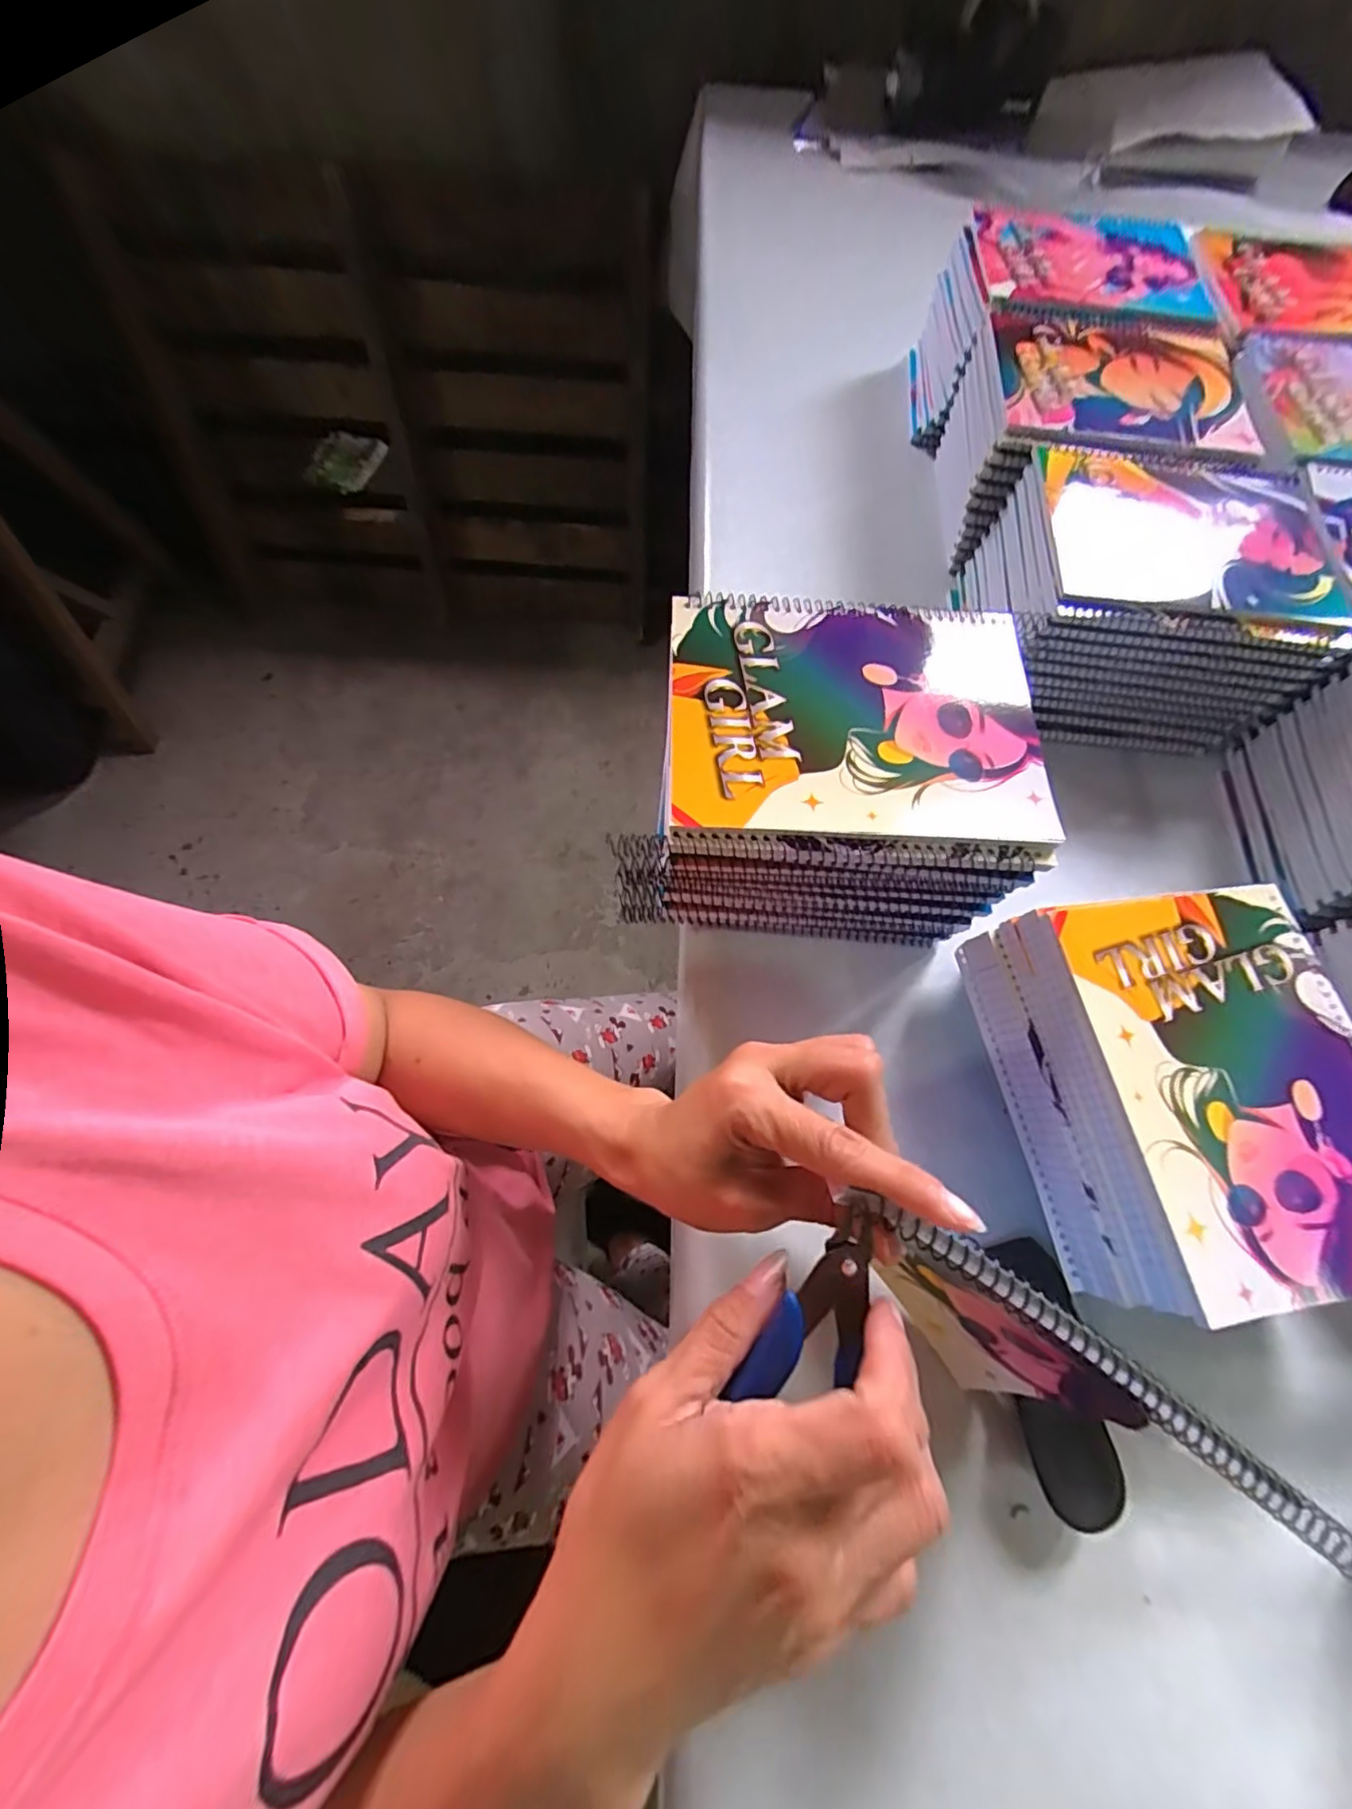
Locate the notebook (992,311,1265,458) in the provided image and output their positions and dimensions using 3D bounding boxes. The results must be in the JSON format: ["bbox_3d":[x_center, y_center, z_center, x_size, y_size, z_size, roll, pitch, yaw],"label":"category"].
[{"bbox_3d":[0.354,-0.421,0.480,0.197,0.009,0.161,7,68,0],"label":"notebook"}]

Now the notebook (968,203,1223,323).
[{"bbox_3d":[0.370,-0.570,0.541,0.210,0.012,0.160,0,68,-2],"label":"notebook"}]

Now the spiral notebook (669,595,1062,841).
[{"bbox_3d":[0.095,-0.103,0.324,0.195,0.010,0.145,1,68,-2],"label":"spiral notebook"}]

